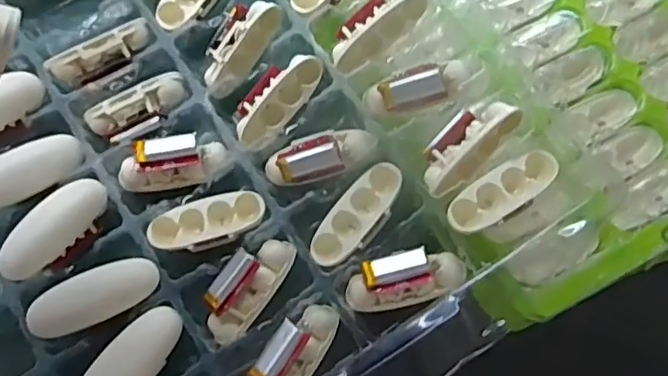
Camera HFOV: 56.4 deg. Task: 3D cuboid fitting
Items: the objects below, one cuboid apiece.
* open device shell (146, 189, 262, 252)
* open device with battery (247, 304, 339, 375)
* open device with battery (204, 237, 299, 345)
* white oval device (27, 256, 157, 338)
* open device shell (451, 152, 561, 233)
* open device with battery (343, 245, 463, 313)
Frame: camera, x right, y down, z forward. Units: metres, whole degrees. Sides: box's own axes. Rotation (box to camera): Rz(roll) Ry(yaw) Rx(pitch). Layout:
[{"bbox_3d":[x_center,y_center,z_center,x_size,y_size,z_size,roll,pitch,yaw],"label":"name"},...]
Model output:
[{"bbox_3d":[-0.071,0.019,0.347,0.063,0.011,0.026,-14,73,-10],"label":"open device shell"},{"bbox_3d":[-0.022,0.087,0.325,0.025,0.016,0.063,36,71,7],"label":"open device with battery"},{"bbox_3d":[-0.048,0.054,0.340,0.029,0.019,0.063,35,71,7],"label":"open device with battery"},{"bbox_3d":[-0.126,0.057,0.323,0.067,0.016,0.025,-21,74,-12],"label":"white oval device"},{"bbox_3d":[0.089,0.004,0.331,0.064,0.016,0.025,-31,76,-15],"label":"open device shell"},{"bbox_3d":[0.037,0.048,0.332,0.062,0.030,0.014,-15,28,6],"label":"open device with battery"}]

